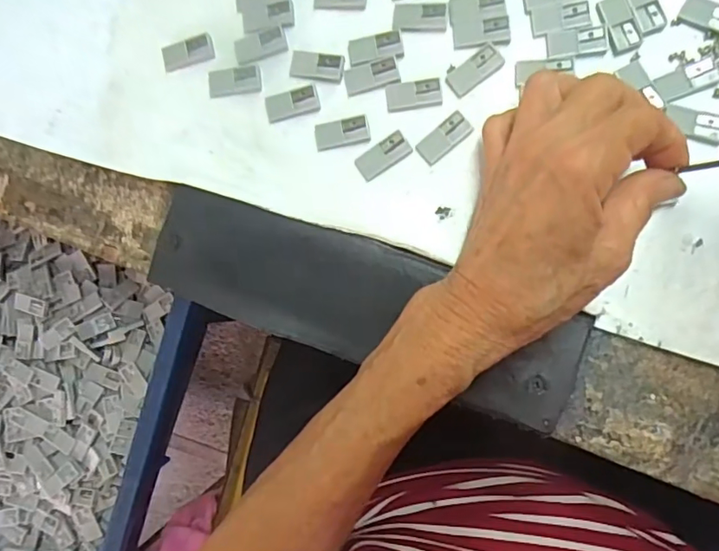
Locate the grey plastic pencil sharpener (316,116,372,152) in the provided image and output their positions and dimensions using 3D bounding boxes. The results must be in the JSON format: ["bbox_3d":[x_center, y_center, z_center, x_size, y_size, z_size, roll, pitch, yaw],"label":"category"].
[{"bbox_3d":[-0.009,-0.074,0.268,0.028,0.004,0.014,-10,84,6],"label":"grey plastic pencil sharpener"}]

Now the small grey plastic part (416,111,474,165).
[{"bbox_3d":[0.043,-0.069,0.261,0.028,0.004,0.013,-39,82,2],"label":"small grey plastic part"}]

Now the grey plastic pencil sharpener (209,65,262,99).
[{"bbox_3d":[-0.067,-0.104,0.278,0.029,0.004,0.015,-6,85,6],"label":"grey plastic pencil sharpener"}]

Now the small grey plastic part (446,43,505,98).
[{"bbox_3d":[0.058,-0.104,0.262,0.029,0.004,0.015,-37,82,2],"label":"small grey plastic part"}]

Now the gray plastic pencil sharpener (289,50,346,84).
[{"bbox_3d":[-0.022,-0.109,0.273,0.028,0.004,0.015,10,86,7],"label":"gray plastic pencil sharpener"}]

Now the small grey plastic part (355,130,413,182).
[{"bbox_3d":[0.012,-0.061,0.265,0.028,0.004,0.013,-32,83,3],"label":"small grey plastic part"}]

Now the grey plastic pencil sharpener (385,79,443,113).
[{"bbox_3d":[0.028,-0.092,0.266,0.028,0.004,0.015,-5,85,6],"label":"grey plastic pencil sharpener"}]

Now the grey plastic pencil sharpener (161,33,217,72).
[{"bbox_3d":[-0.093,-0.121,0.282,0.029,0.004,0.014,-16,84,5],"label":"grey plastic pencil sharpener"}]

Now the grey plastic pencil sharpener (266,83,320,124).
[{"bbox_3d":[-0.035,-0.090,0.274,0.028,0.004,0.014,-14,84,5],"label":"grey plastic pencil sharpener"}]

